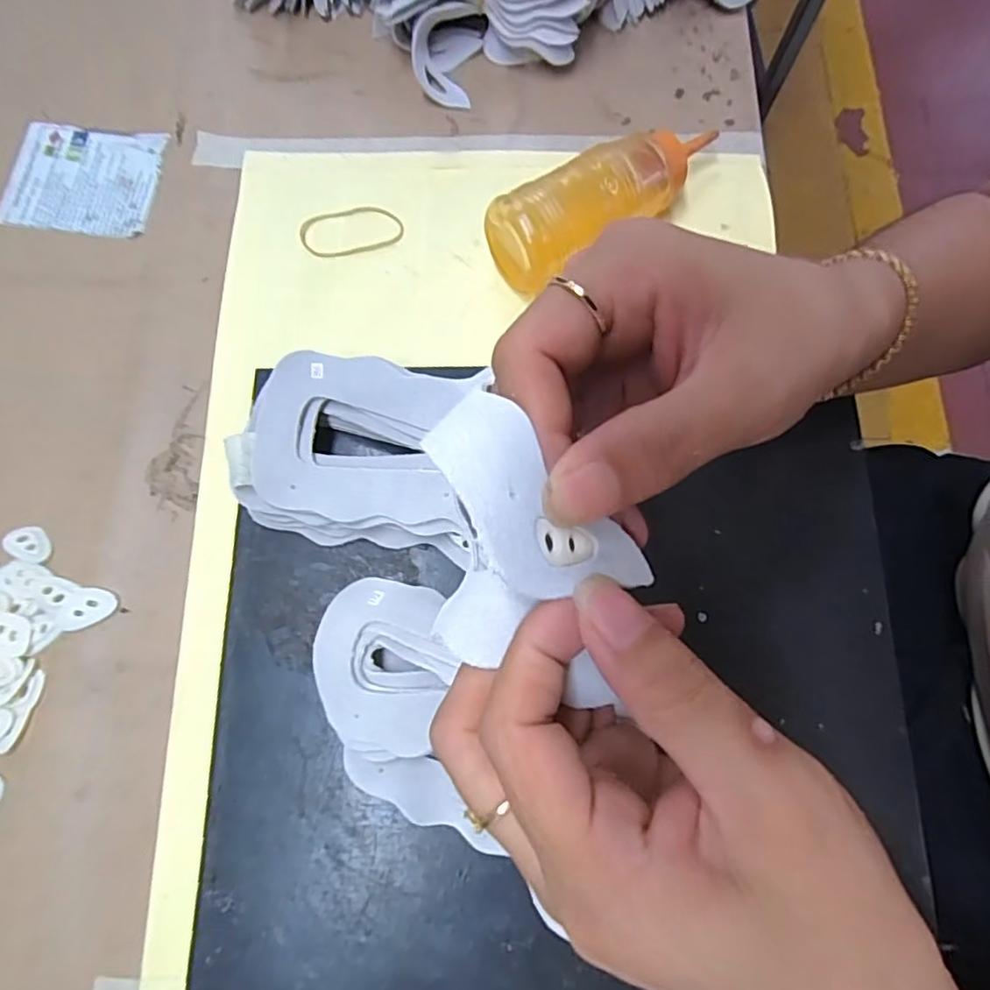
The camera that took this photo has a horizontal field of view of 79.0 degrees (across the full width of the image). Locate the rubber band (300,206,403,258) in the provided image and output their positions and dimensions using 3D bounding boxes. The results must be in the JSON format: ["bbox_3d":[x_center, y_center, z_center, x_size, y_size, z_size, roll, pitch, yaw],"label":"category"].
[{"bbox_3d":[-0.084,-0.155,0.350,0.058,0.004,0.030,-13,77,-8],"label":"rubber band"}]

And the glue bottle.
[{"bbox_3d":[0.063,-0.166,0.333,0.143,0.045,0.048,-36,79,-9],"label":"glue bottle"}]

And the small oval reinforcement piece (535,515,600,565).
[{"bbox_3d":[0.016,0.012,0.142,0.018,0.004,0.010,17,73,-32],"label":"small oval reinforcement piece"}]

